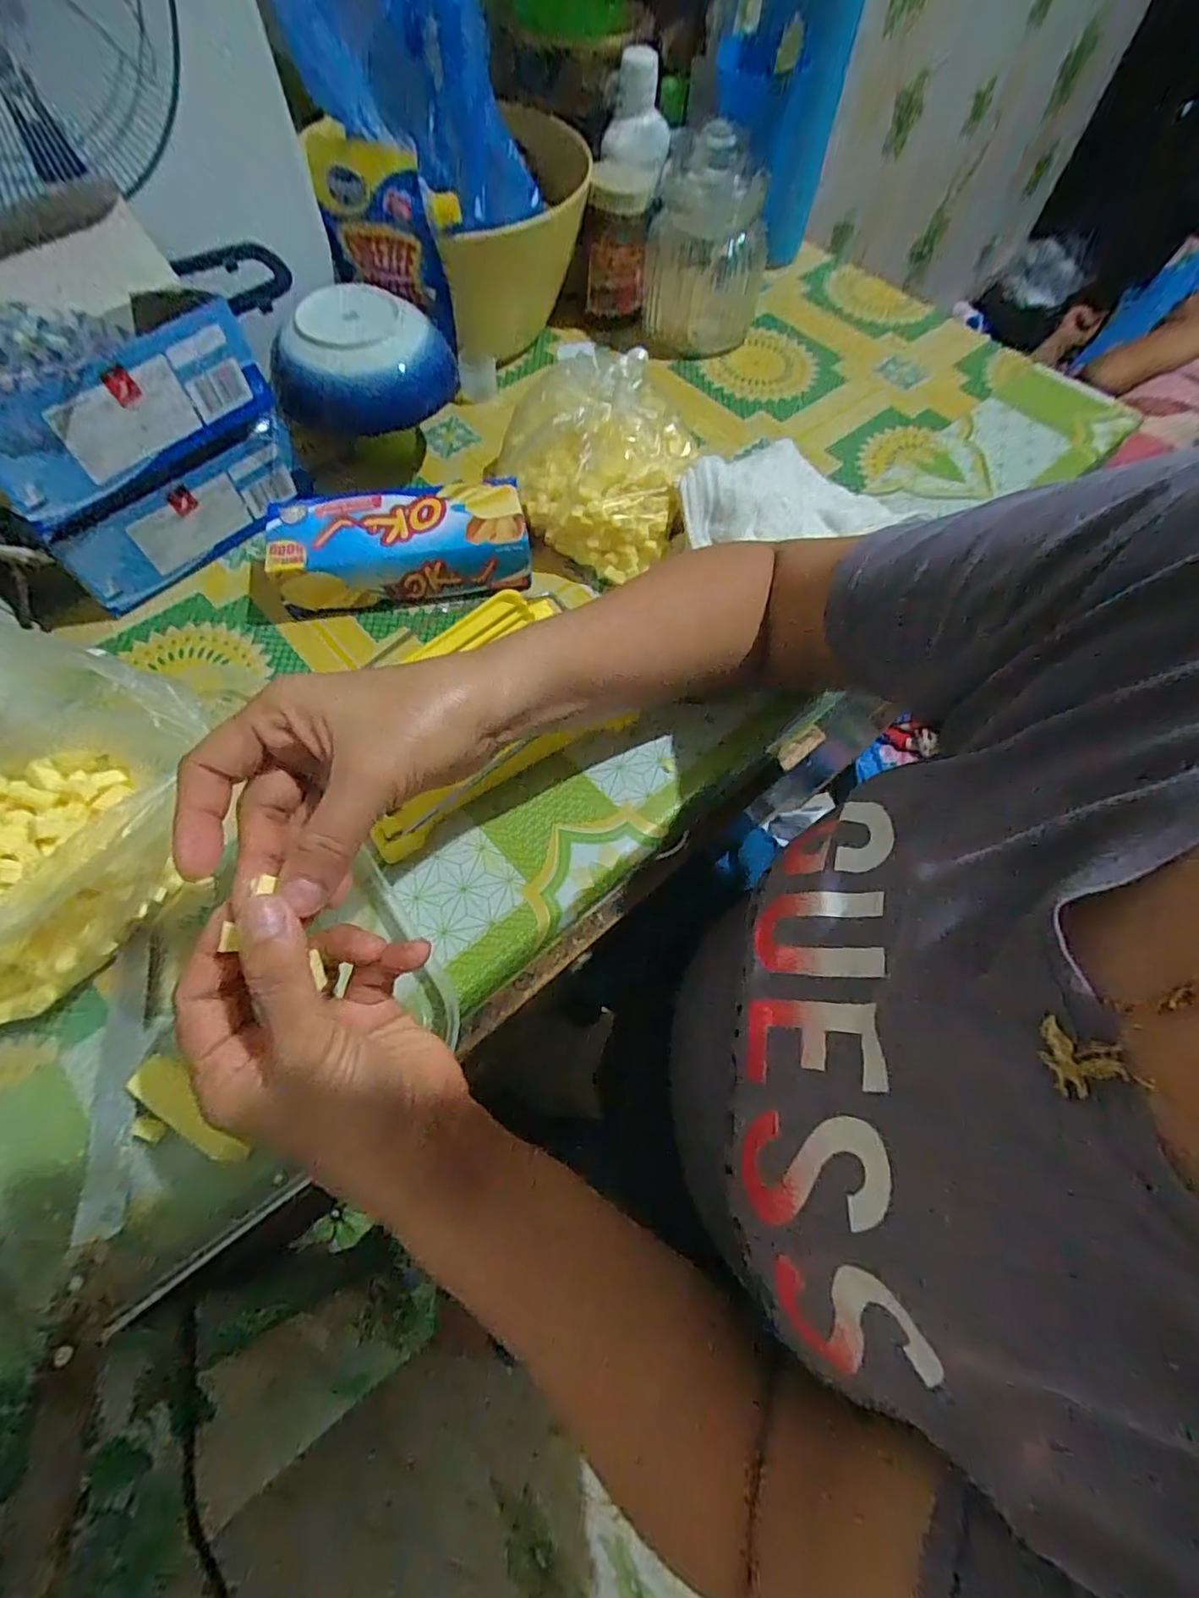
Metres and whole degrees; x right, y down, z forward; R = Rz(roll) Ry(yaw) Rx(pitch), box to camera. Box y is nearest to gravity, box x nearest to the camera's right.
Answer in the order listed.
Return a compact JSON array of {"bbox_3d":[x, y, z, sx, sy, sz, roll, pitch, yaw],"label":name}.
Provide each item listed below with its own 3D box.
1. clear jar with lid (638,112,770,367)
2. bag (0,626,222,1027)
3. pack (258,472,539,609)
[{"bbox_3d":[0.096,-0.488,0.543,0.107,0.138,0.096,8,64,3],"label":"clear jar with lid"},{"bbox_3d":[-0.299,0.008,0.315,0.150,0.103,0.188,37,69,16],"label":"bag"},{"bbox_3d":[-0.142,-0.183,0.443,0.173,0.048,0.071,-10,64,-6],"label":"pack"}]

